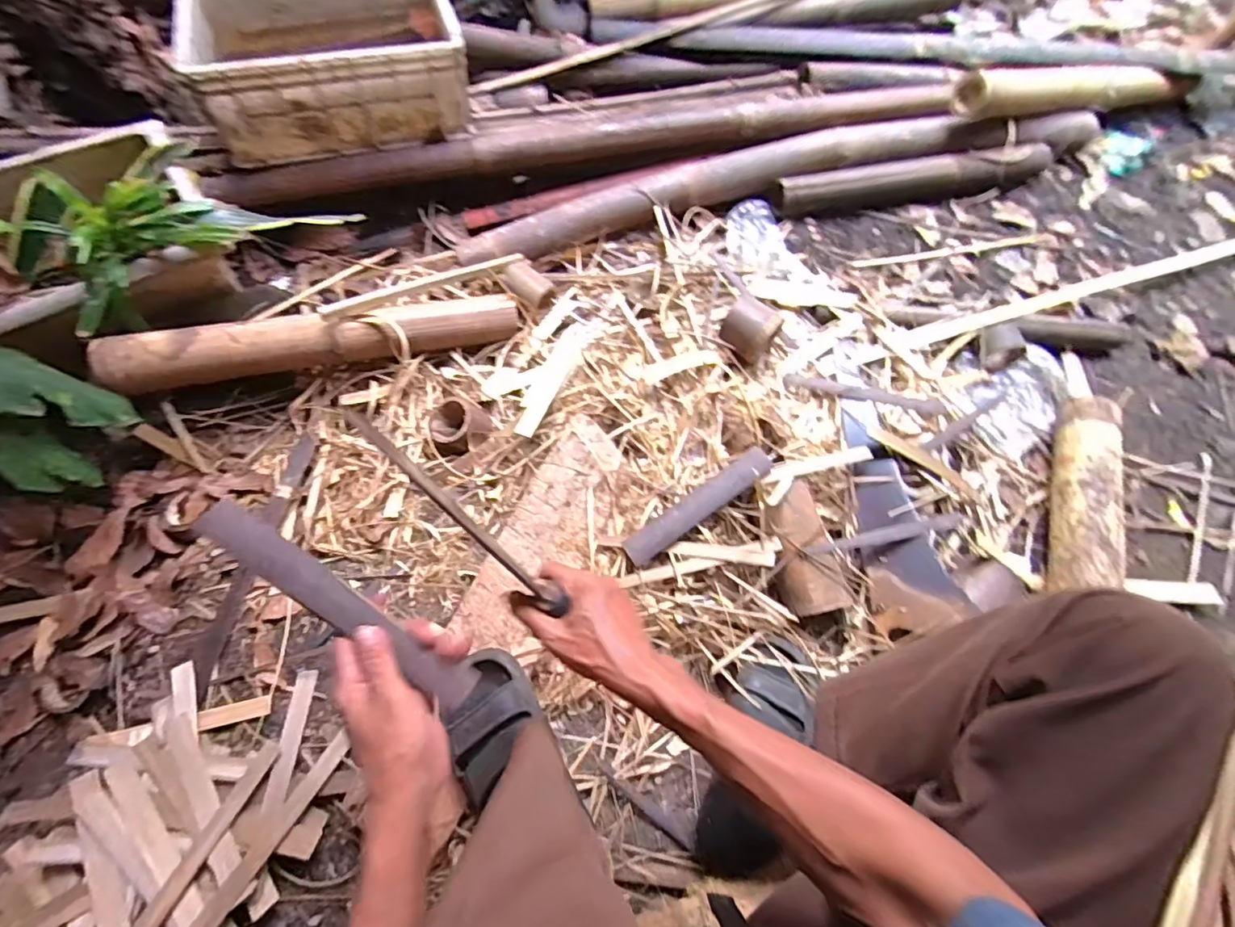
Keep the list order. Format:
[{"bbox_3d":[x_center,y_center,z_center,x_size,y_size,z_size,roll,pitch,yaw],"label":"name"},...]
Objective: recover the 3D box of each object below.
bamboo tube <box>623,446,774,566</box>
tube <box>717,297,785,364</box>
[{"bbox_3d":[0.109,0.054,0.715,0.233,0.048,0.047,-31,68,-15],"label":"bamboo tube"},{"bbox_3d":[0.207,-0.209,0.842,0.080,0.065,0.076,31,67,14],"label":"tube"}]

